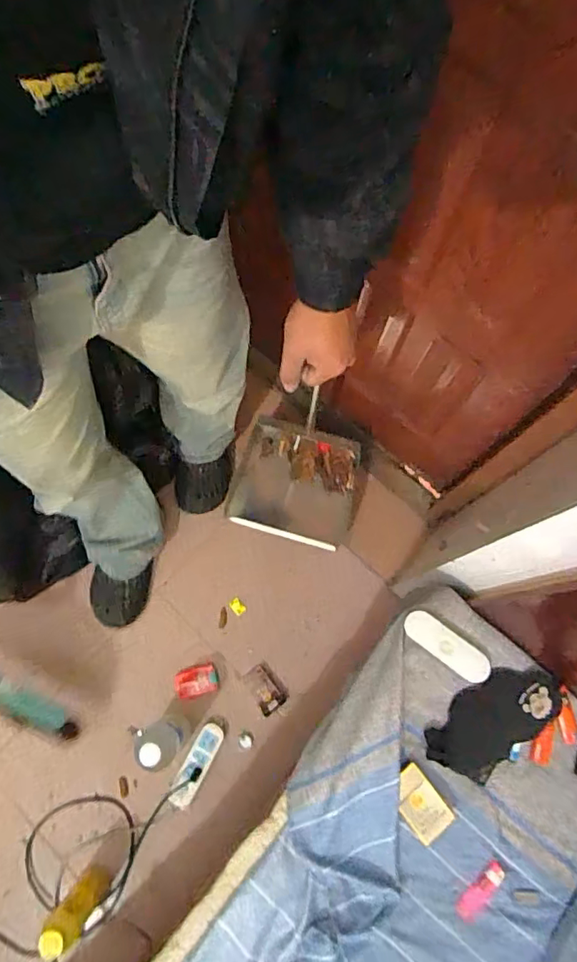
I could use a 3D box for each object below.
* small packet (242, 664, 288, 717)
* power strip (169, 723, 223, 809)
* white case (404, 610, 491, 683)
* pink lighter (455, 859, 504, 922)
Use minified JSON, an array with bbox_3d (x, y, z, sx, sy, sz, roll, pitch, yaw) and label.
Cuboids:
[{"bbox_3d":[-0.053,0.459,1.159,0.061,0.016,0.099,-34,77,-11],"label":"small packet"},{"bbox_3d":[-0.191,0.598,1.110,0.045,0.033,0.165,25,74,6],"label":"power strip"},{"bbox_3d":[0.234,0.245,0.778,0.135,0.019,0.046,39,76,10],"label":"white case"},{"bbox_3d":[0.256,0.547,0.702,0.028,0.010,0.080,43,77,11],"label":"pink lighter"}]

